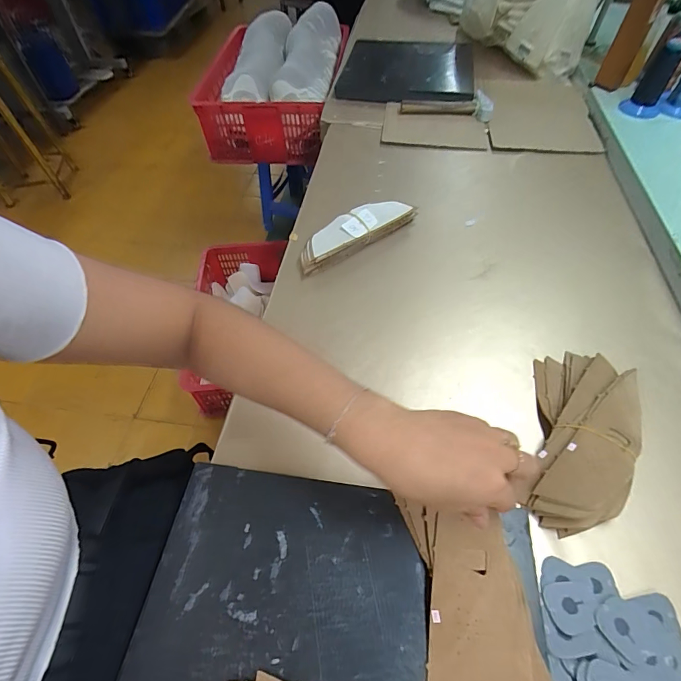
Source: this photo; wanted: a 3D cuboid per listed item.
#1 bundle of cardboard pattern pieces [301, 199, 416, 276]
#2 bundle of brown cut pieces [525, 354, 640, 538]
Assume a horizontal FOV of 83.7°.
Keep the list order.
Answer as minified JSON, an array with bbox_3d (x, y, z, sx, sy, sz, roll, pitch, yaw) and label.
[{"bbox_3d":[0.024,-0.159,0.560,0.199,0.041,0.046,-33,60,-20],"label":"bundle of cardboard pattern pieces"},{"bbox_3d":[0.242,0.089,0.375,0.086,0.033,0.193,15,56,12],"label":"bundle of brown cut pieces"}]

